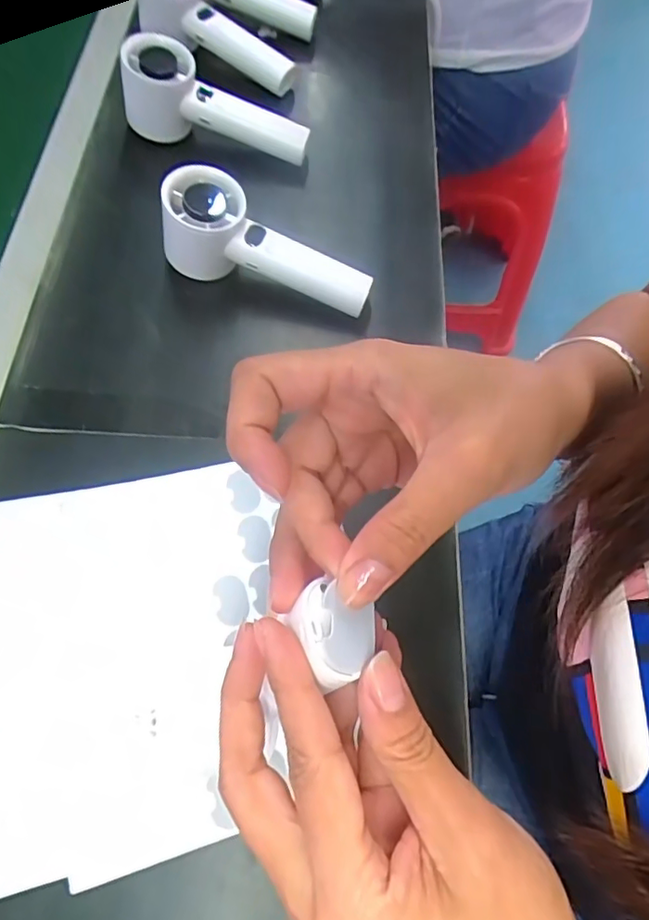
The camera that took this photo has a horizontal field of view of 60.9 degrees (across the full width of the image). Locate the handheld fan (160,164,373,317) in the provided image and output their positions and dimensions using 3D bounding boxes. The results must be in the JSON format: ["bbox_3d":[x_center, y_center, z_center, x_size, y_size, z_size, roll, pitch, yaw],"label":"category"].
[{"bbox_3d":[-0.039,-0.155,0.399,0.151,0.067,0.048,13,65,5],"label":"handheld fan"}]

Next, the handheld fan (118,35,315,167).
[{"bbox_3d":[-0.087,-0.296,0.455,0.151,0.056,0.046,11,65,2],"label":"handheld fan"}]

